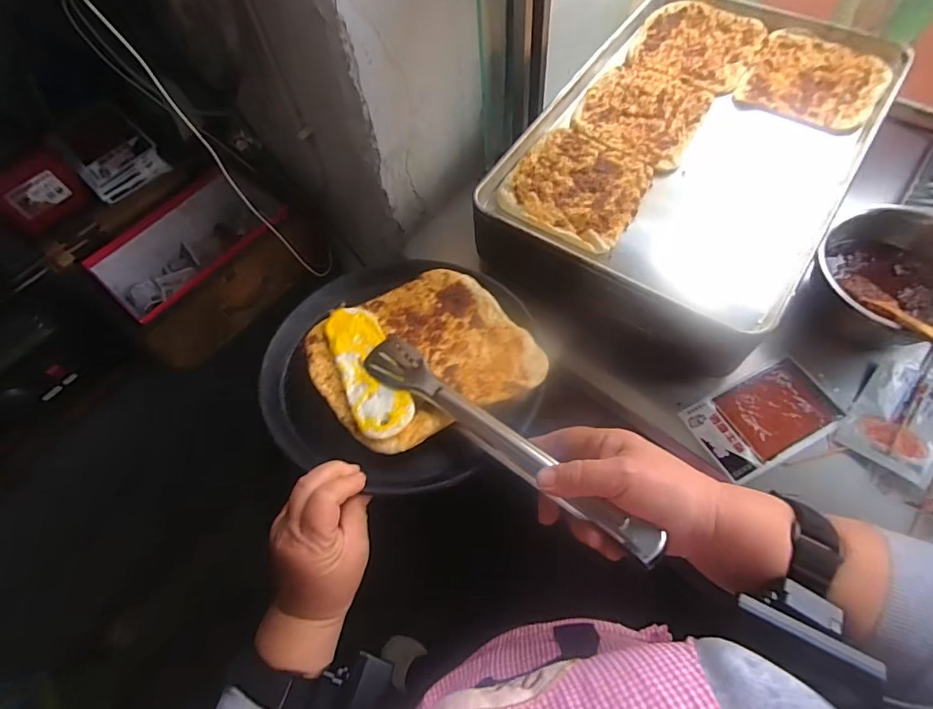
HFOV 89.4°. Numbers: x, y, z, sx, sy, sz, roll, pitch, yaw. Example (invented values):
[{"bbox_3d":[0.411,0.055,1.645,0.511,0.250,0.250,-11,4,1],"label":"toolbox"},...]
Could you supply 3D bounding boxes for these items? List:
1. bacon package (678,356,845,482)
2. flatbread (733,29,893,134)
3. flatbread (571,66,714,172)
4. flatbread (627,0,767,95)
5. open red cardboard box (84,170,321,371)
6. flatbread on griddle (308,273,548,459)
[{"bbox_3d":[0.370,0.075,0.590,0.167,0.017,0.099,-25,64,-9],"label":"bacon package"},{"bbox_3d":[0.525,-0.420,0.709,0.176,0.018,0.195,29,68,17],"label":"flatbread"},{"bbox_3d":[0.261,-0.367,0.712,0.174,0.010,0.189,27,67,16],"label":"flatbread"},{"bbox_3d":[0.372,-0.506,0.765,0.179,0.018,0.184,30,68,17],"label":"flatbread"},{"bbox_3d":[-0.446,-0.162,0.818,0.224,0.127,0.308,41,72,21],"label":"open red cardboard box"},{"bbox_3d":[-0.044,-0.003,0.440,0.184,0.012,0.180,-28,52,-16],"label":"flatbread on griddle"}]

